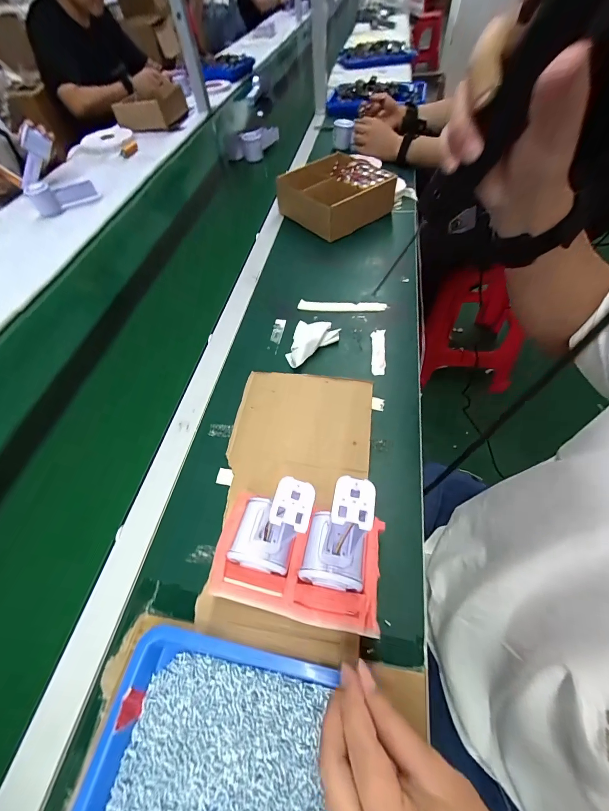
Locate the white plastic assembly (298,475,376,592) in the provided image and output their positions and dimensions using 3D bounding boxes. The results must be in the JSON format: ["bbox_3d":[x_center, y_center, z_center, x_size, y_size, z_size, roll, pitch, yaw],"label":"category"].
[{"bbox_3d":[0.027,0.101,0.254,0.054,0.116,0.058,-2,55,3],"label":"white plastic assembly"}]

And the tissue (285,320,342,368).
[{"bbox_3d":[0.010,-0.096,0.504,0.068,0.026,0.082,14,57,14],"label":"tissue"}]

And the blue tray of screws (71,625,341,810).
[{"bbox_3d":[-0.062,0.290,0.250,0.212,0.029,0.172,6,56,9],"label":"blue tray of screws"}]

